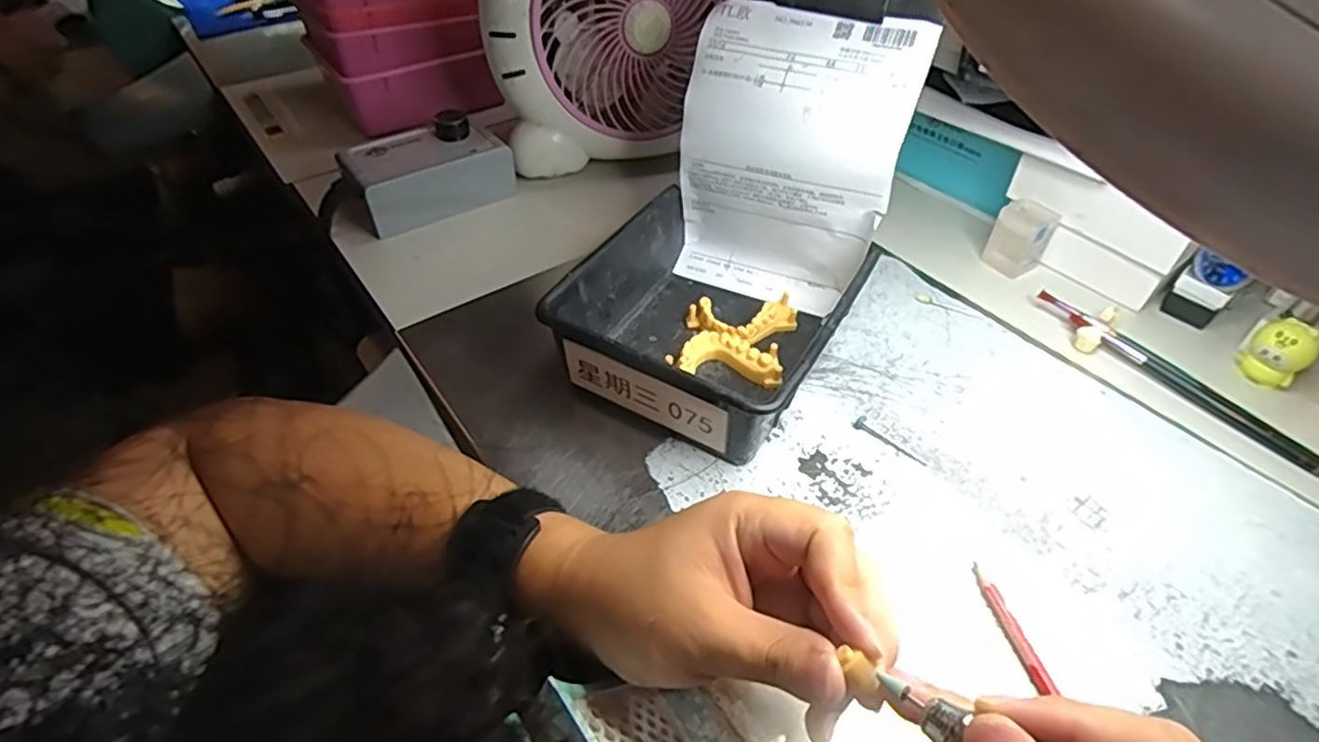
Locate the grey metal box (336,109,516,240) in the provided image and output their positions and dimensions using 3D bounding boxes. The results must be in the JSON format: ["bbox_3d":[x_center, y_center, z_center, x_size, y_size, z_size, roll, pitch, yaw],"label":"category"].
[{"bbox_3d":[-0.203,-0.176,0.591,0.134,0.062,0.060,-28,52,-26],"label":"grey metal box"}]

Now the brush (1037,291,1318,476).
[{"bbox_3d":[0.342,0.003,0.454,0.013,0.018,0.189,-27,51,-25],"label":"brush"}]

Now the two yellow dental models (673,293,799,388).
[{"bbox_3d":[0.056,-0.025,0.469,0.074,0.019,0.089,8,46,8],"label":"two yellow dental models"}]

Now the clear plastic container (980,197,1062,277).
[{"bbox_3d":[0.290,-0.108,0.541,0.038,0.048,0.039,-34,54,-30],"label":"clear plastic container"}]

